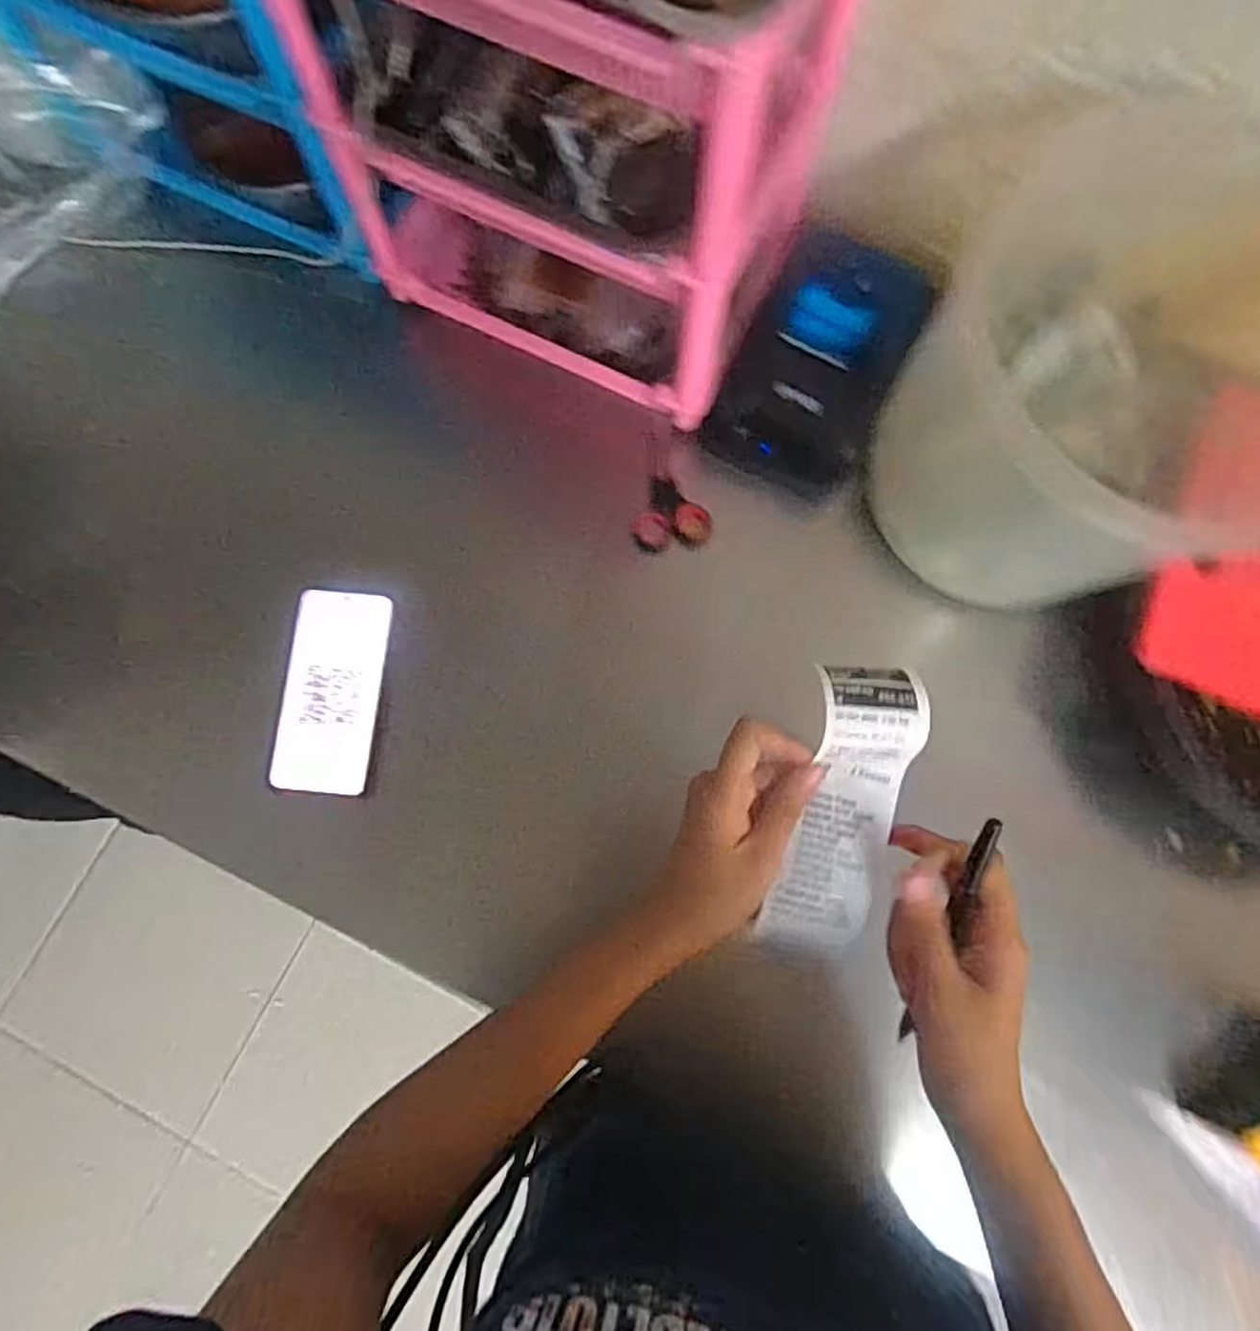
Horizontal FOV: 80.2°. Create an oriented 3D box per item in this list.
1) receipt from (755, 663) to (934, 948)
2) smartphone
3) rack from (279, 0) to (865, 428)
[{"bbox_3d":[0.112,0.075,0.389,0.055,0.026,0.148,15,96,3],"label":"receipt"},{"bbox_3d":[-0.231,0.018,0.581,0.083,0.012,0.158,2,79,10],"label":"smartphone"},{"bbox_3d":[-0.030,-0.371,0.481,0.295,0.324,0.202,28,79,5],"label":"rack"}]

